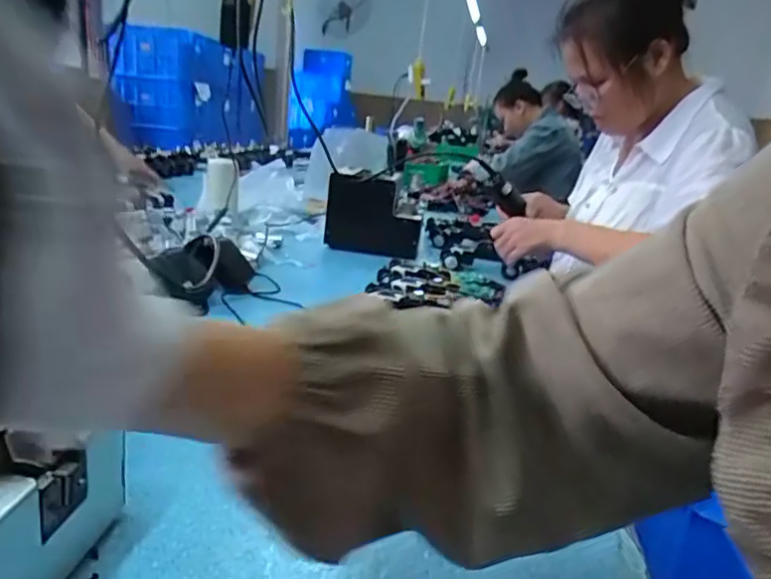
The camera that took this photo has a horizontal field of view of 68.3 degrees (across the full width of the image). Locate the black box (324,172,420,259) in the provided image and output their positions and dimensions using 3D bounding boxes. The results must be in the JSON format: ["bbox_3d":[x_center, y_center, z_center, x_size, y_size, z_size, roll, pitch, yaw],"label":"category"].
[{"bbox_3d":[-0.022,-0.137,1.074,0.177,0.138,0.020,5,10,-11],"label":"black box"}]

